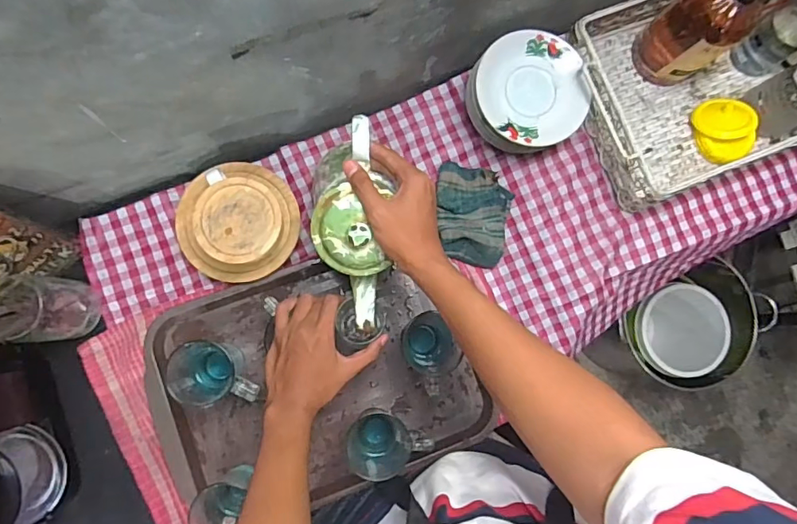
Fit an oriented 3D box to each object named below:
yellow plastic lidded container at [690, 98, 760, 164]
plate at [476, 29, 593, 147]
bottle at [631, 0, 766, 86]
[{"bbox_3d":[0.456,-0.188,0.705,0.064,0.051,0.088,-15,86,-7],"label":"yellow plastic lidded container"},{"bbox_3d":[0.171,-0.222,0.643,0.135,0.016,0.144,1,84,-5],"label":"plate"},{"bbox_3d":[0.403,-0.315,0.624,0.089,0.230,0.098,-40,89,-8],"label":"bottle"}]

